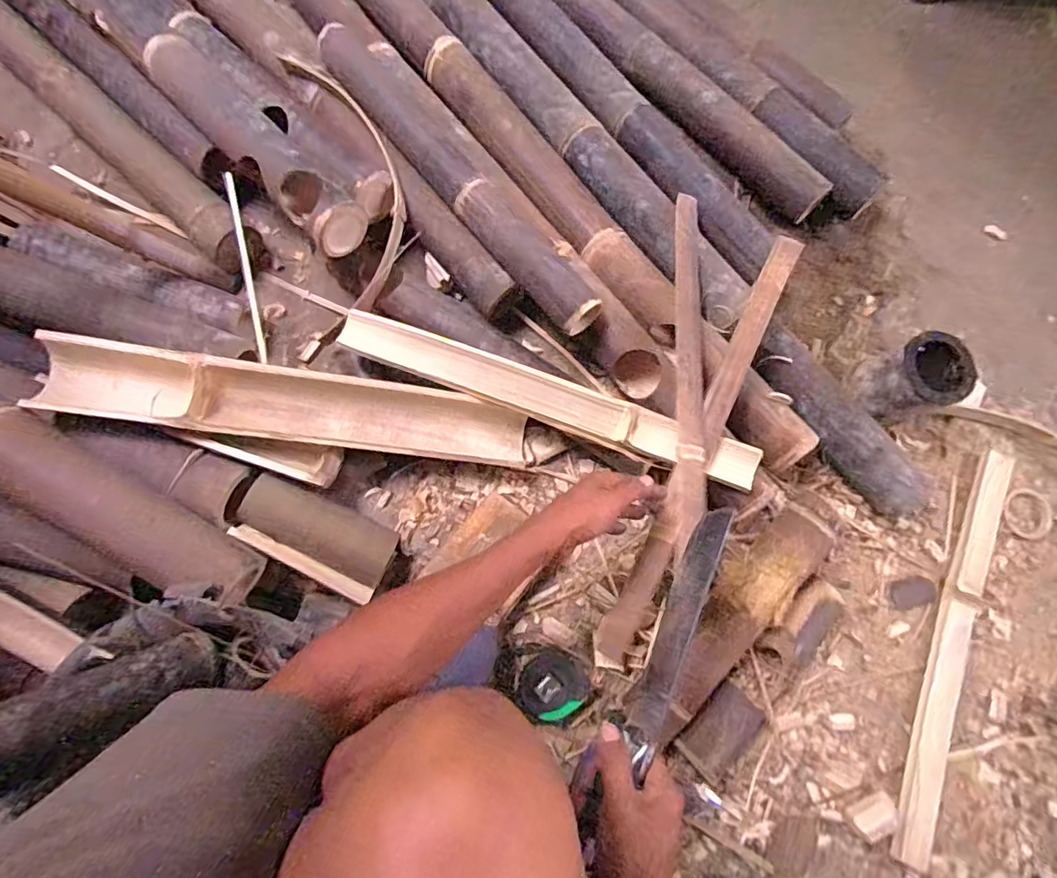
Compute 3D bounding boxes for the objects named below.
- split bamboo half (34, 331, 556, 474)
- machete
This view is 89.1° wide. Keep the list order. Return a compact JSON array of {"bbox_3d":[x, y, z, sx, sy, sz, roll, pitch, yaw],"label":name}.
[{"bbox_3d":[-0.248,-0.038,0.687,0.603,0.054,0.100,8,76,-18],"label":"split bamboo half"},{"bbox_3d":[0.114,0.199,0.477,0.040,0.028,0.300,28,74,5],"label":"machete"}]

